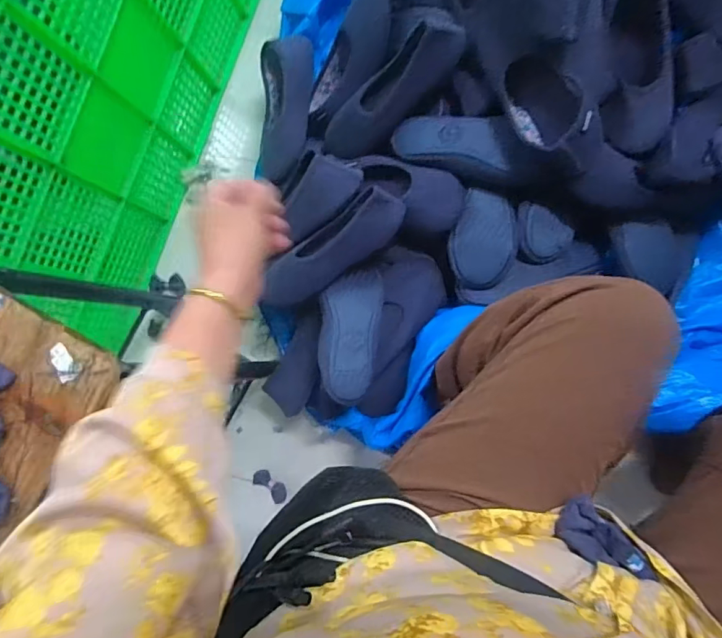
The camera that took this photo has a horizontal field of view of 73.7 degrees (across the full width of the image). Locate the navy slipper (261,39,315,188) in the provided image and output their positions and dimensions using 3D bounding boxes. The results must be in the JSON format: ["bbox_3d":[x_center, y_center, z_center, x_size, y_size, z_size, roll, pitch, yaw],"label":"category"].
[{"bbox_3d":[-0.141,-0.370,0.863,0.101,0.068,0.249,11,106,10],"label":"navy slipper"}]

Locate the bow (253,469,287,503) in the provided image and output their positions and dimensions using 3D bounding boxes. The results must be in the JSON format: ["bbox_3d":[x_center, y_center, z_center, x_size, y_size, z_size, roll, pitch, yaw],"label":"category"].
[{"bbox_3d":[-0.167,0.308,0.890,0.070,0.028,0.044,35,92,10],"label":"bow"}]

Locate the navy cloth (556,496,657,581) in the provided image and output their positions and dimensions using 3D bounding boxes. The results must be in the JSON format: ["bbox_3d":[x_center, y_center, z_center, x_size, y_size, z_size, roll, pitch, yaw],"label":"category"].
[{"bbox_3d":[0.184,0.175,0.363,0.036,0.026,0.076,-42,81,4],"label":"navy cloth"}]

